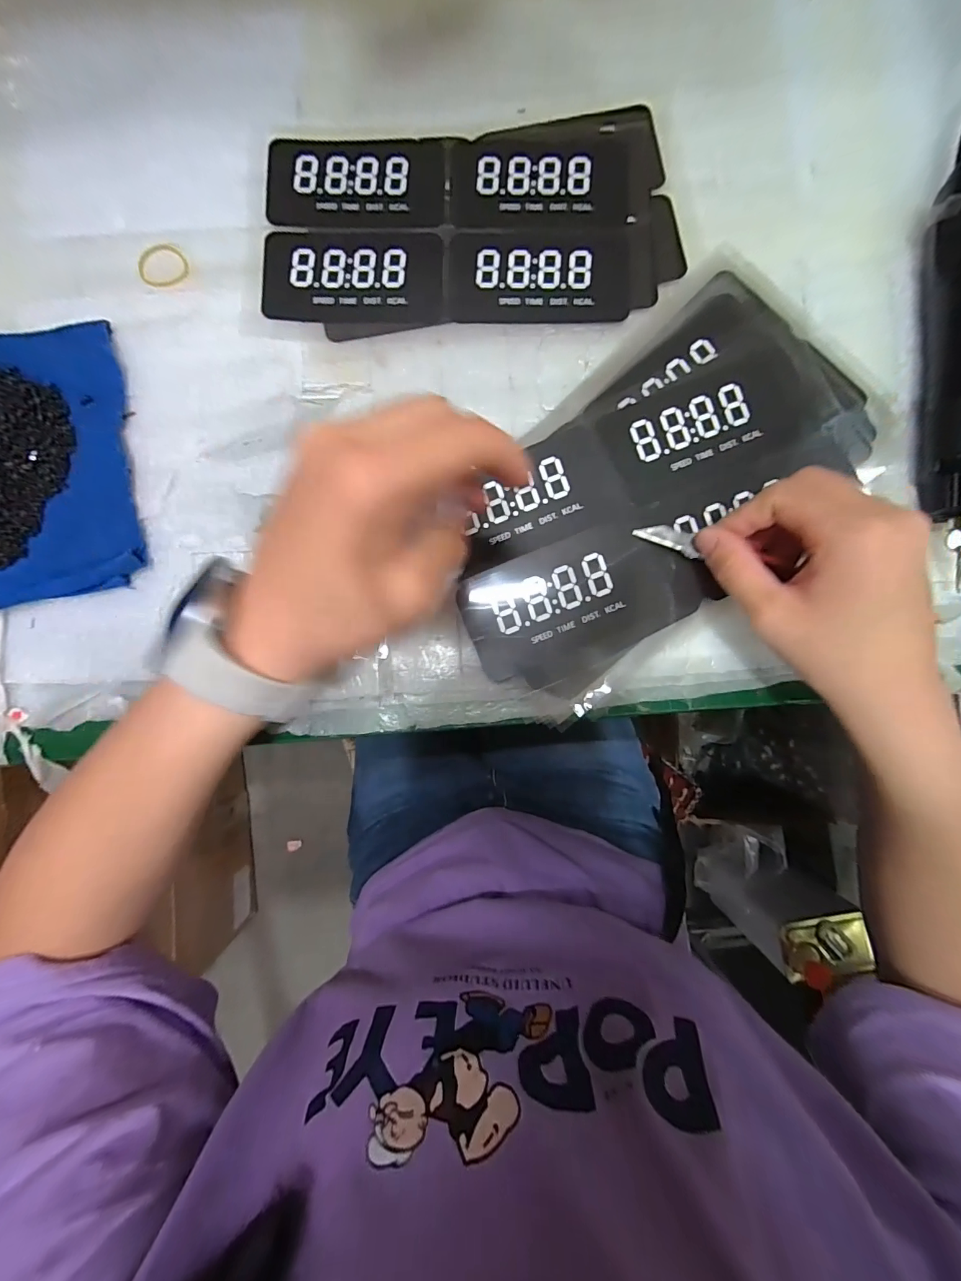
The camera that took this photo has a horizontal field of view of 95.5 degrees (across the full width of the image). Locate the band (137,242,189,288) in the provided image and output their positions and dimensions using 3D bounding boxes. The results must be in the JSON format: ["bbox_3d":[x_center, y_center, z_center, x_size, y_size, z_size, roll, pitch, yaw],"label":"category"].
[{"bbox_3d":[-0.199,-0.234,0.273,0.029,0.004,0.029,0,87,0],"label":"band"}]

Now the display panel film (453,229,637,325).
[{"bbox_3d":[0.038,-0.227,0.269,0.112,0.004,0.057,1,87,0],"label":"display panel film"}]

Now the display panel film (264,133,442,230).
[{"bbox_3d":[-0.078,-0.290,0.277,0.111,0.004,0.060,0,88,0],"label":"display panel film"}]

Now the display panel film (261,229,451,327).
[{"bbox_3d":[-0.078,-0.226,0.271,0.109,0.004,0.058,2,87,0],"label":"display panel film"}]

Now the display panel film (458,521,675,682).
[{"bbox_3d":[0.052,-0.022,0.253,0.118,0.005,0.070,-23,87,-1],"label":"display panel film"}]

